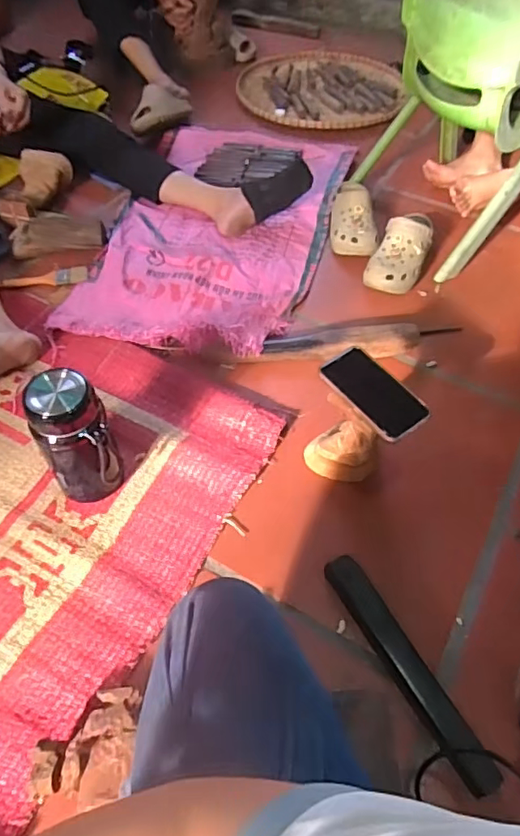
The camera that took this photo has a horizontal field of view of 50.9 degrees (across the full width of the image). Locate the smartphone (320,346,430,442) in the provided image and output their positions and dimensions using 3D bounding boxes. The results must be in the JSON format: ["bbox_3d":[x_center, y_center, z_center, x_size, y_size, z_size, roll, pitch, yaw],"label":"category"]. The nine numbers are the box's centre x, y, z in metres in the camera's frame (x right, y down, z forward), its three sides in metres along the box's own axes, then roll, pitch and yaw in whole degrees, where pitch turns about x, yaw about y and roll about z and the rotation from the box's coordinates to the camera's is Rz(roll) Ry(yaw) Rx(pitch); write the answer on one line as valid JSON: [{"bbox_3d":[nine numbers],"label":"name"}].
[{"bbox_3d":[0.150,-0.034,0.724,0.072,0.012,0.143,-36,67,-12],"label":"smartphone"}]

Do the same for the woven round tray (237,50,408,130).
[{"bbox_3d":[0.179,-0.973,1.604,0.471,0.022,0.464,1,55,-1],"label":"woven round tray"}]

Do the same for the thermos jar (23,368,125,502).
[{"bbox_3d":[-0.251,0.037,0.759,0.093,0.232,0.078,-27,60,-18],"label":"thermos jar"}]

